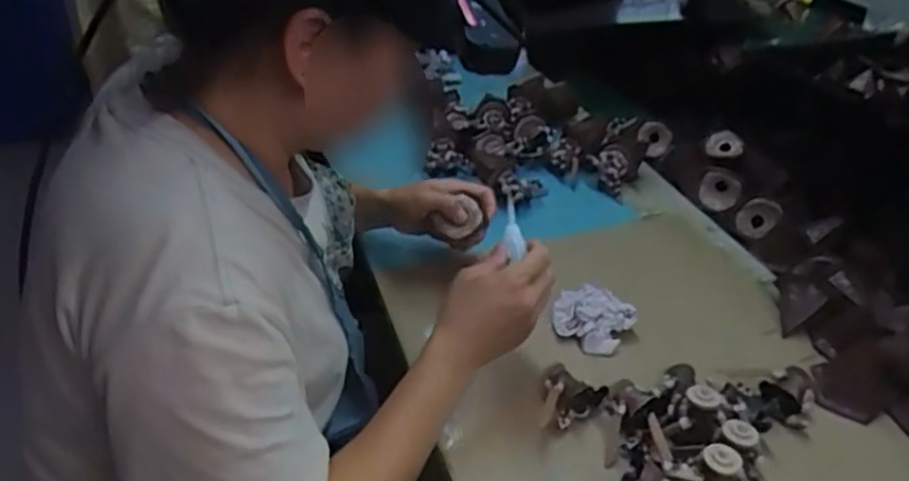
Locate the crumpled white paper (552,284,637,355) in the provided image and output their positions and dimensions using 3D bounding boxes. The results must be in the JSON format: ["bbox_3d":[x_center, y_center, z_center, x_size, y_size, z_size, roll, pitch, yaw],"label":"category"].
[{"bbox_3d":[0.140,0.080,0.719,0.076,0.026,0.067,30,44,34],"label":"crumpled white paper"}]

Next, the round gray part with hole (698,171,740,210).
[{"bbox_3d":[0.352,-0.066,0.925,0.053,0.054,0.012,17,11,29],"label":"round gray part with hole"}]

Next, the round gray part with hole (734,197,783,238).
[{"bbox_3d":[0.372,-0.027,0.857,0.042,0.053,0.013,39,24,12],"label":"round gray part with hole"}]

